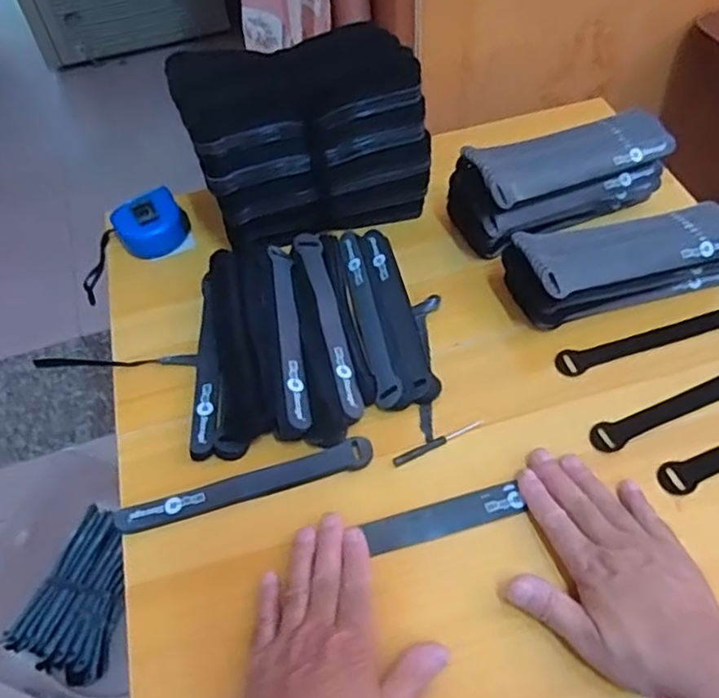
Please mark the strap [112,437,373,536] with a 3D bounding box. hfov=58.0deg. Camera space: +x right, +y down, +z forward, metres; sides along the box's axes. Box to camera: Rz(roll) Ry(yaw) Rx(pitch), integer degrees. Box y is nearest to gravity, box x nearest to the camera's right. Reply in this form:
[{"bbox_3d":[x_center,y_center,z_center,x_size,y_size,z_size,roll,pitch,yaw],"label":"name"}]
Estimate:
[{"bbox_3d":[-0.088,0.107,0.509,0.199,0.012,0.024,-15,54,-7],"label":"strap"}]

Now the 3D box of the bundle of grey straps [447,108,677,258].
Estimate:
[{"bbox_3d":[0.197,-0.165,0.634,0.209,0.090,0.083,-22,55,-12],"label":"bundle of grey straps"}]

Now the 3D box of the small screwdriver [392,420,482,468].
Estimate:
[{"bbox_3d":[0.063,0.075,0.524,0.080,0.005,0.008,-26,56,-14],"label":"small screwdriver"}]

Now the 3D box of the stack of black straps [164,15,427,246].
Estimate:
[{"bbox_3d":[-0.047,-0.194,0.611,0.209,0.167,0.094,-15,54,-6],"label":"stack of black straps"}]

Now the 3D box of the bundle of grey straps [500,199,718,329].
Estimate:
[{"bbox_3d":[0.239,-0.080,0.586,0.210,0.060,0.078,-15,54,-7],"label":"bundle of grey straps"}]

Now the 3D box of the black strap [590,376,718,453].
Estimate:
[{"bbox_3d":[0.279,0.037,0.535,0.199,0.010,0.024,-22,47,-10],"label":"black strap"}]

